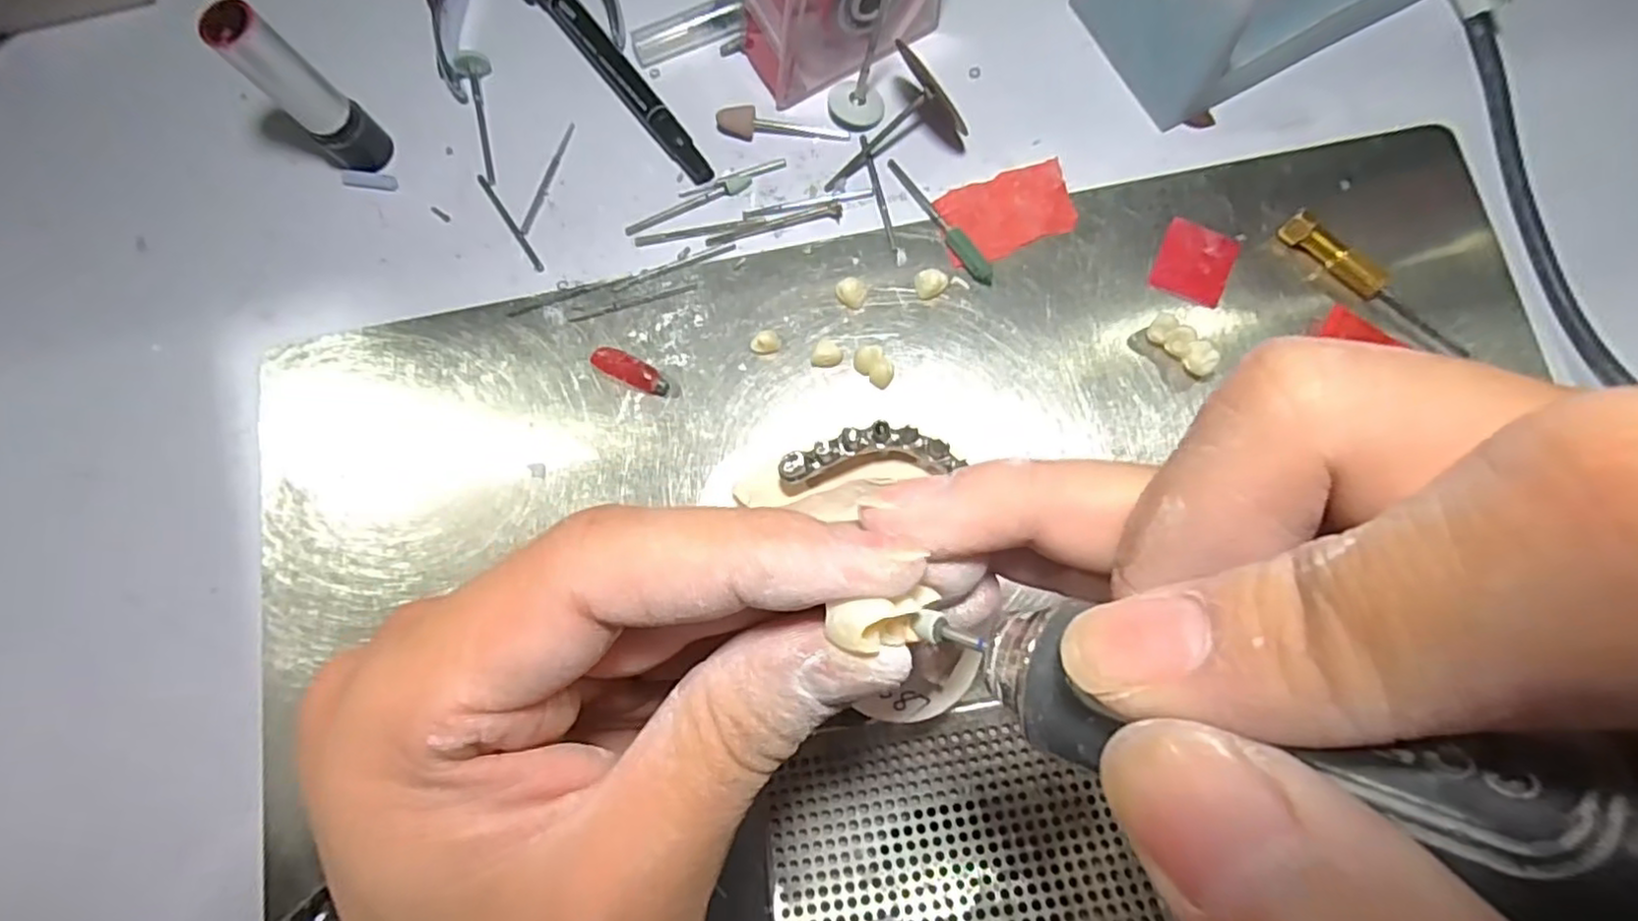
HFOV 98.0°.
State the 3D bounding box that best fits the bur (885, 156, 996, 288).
[{"bbox_3d":[0.039,-0.079,0.231,0.006,0.006,0.054,-32,78,-2],"label":"bur"}]

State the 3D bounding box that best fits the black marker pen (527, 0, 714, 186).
[{"bbox_3d":[-0.080,-0.149,0.251,0.013,0.008,0.135,-40,79,-4],"label":"black marker pen"}]

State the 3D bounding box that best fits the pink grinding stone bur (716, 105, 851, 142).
[{"bbox_3d":[-0.012,-0.114,0.242,0.044,0.007,0.008,4,79,5],"label":"pink grinding stone bur"}]

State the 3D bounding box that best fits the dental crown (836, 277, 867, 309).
[{"bbox_3d":[0.010,-0.053,0.228,0.009,0.007,0.009,-5,79,3],"label":"dental crown"}]

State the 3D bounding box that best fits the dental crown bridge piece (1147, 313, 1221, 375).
[{"bbox_3d":[0.110,-0.035,0.216,0.009,0.010,0.022,-42,79,-4],"label":"dental crown bridge piece"}]

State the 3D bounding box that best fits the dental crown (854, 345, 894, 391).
[{"bbox_3d":[0.018,-0.029,0.222,0.013,0.008,0.009,39,84,10],"label":"dental crown"}]

